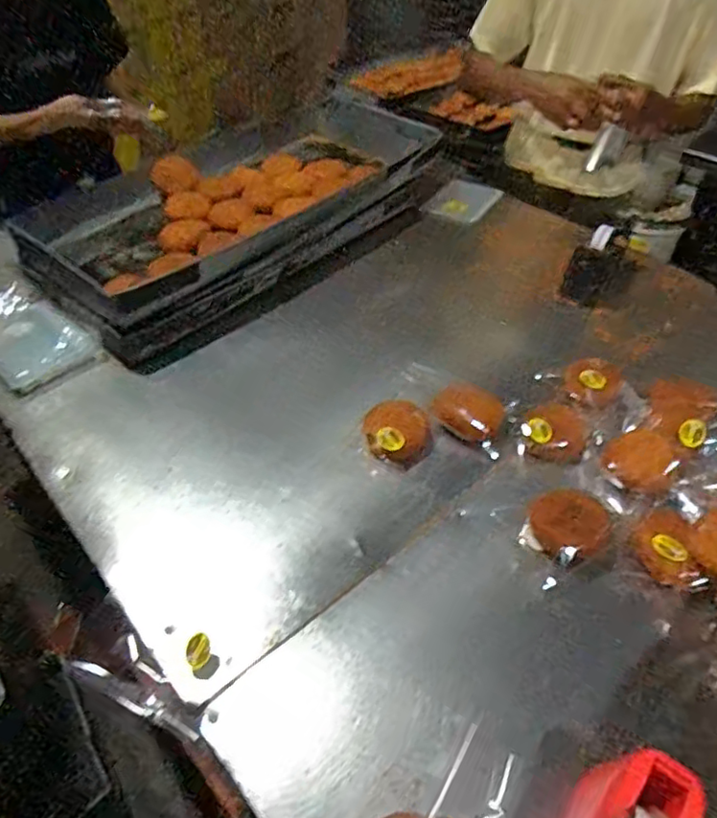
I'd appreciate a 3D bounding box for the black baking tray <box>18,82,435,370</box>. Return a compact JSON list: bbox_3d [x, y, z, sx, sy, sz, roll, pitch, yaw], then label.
[{"bbox_3d":[-0.216,-0.423,1.258,0.363,0.137,0.888,34,54,28],"label":"black baking tray"}]

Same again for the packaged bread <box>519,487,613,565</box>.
[{"bbox_3d":[0.268,0.151,0.764,0.097,0.032,0.089,22,77,17],"label":"packaged bread"}]

